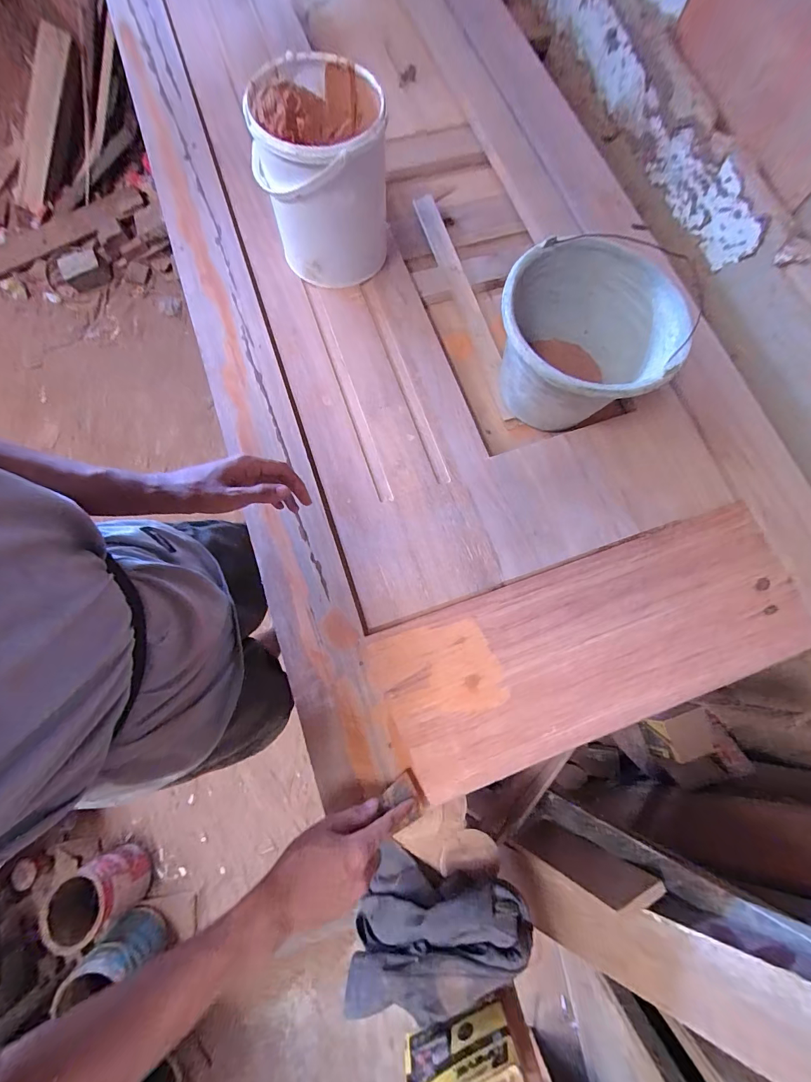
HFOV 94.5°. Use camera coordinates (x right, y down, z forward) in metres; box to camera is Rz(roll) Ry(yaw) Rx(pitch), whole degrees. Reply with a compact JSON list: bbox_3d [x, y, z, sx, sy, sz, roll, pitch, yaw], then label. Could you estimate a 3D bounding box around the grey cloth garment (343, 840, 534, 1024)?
[{"bbox_3d":[0.047,0.514,0.502,0.244,0.086,0.131,-2,78,-1],"label":"grey cloth garment"}]

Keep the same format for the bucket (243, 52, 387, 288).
[{"bbox_3d":[-0.115,-0.533,0.562,0.178,0.190,0.208,3,76,-1],"label":"bucket"}]

